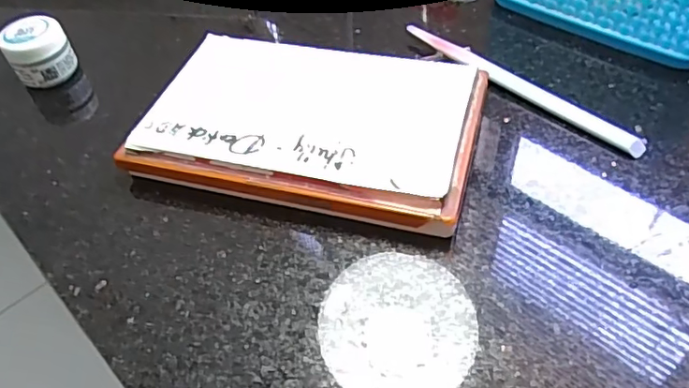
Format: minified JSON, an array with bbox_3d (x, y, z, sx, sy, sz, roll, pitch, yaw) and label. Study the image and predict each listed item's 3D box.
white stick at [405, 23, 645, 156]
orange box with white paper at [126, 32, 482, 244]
[{"bbox_3d":[0.086,-0.056,0.281,0.010,0.009,0.137,-37,55,-23],"label":"white stick"},{"bbox_3d":[-0.015,-0.032,0.258,0.147,0.027,0.090,9,51,14],"label":"orange box with white paper"}]

